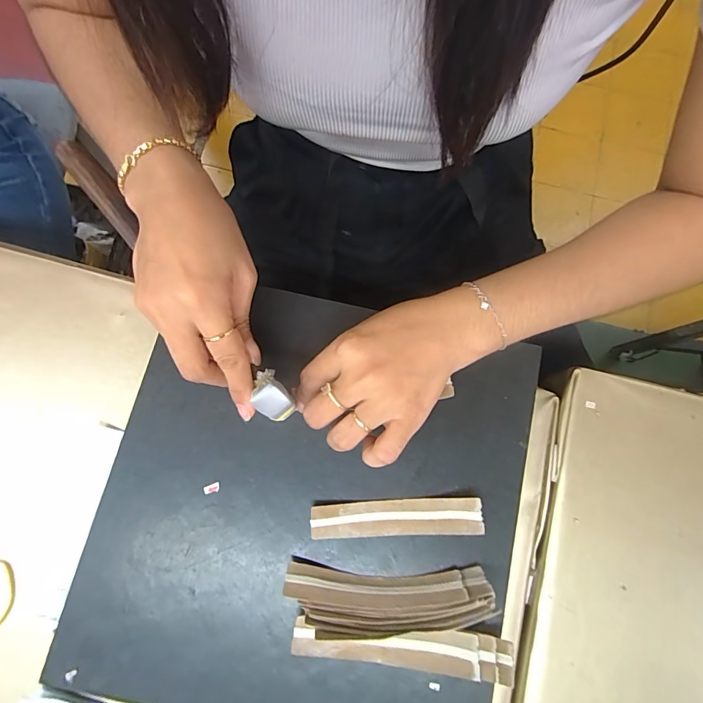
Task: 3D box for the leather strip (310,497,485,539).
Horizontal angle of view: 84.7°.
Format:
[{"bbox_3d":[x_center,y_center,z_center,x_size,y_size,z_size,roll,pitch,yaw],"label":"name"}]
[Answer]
[{"bbox_3d":[0.031,0.121,0.277,0.119,0.015,0.024,-3,78,-1],"label":"leather strip"}]

